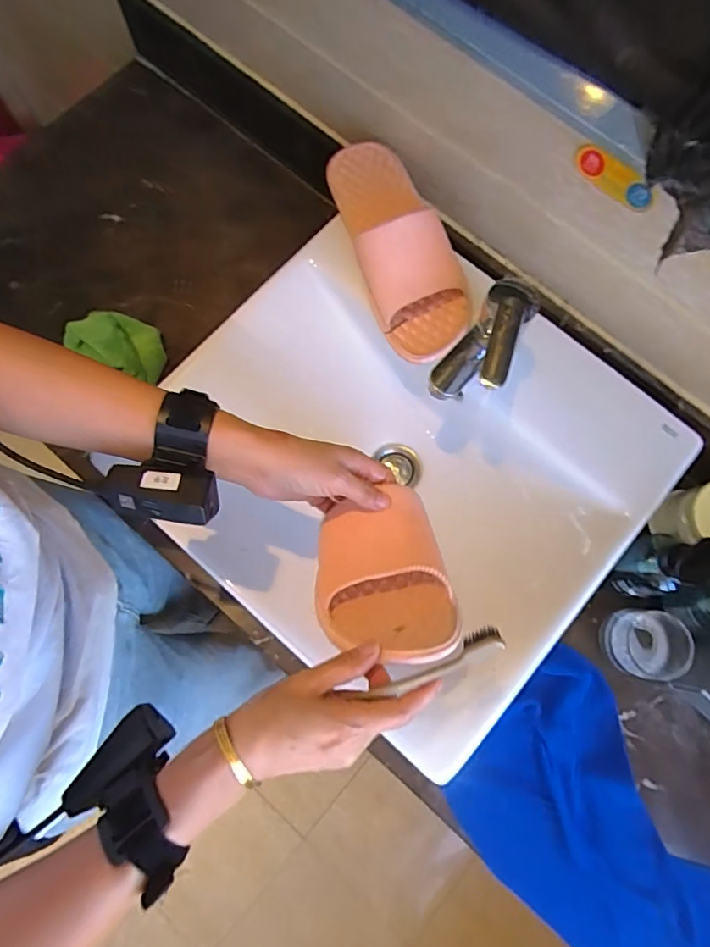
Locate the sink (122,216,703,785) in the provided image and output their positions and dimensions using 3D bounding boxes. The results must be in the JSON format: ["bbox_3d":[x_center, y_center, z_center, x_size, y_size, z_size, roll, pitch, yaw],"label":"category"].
[{"bbox_3d":[0.043,-0.013,0.616,0.460,0.133,0.428,40,79,8],"label":"sink"}]

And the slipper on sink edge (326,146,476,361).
[{"bbox_3d":[0.042,-0.249,0.570,0.097,0.076,0.258,-23,77,-6],"label":"slipper on sink edge"}]

